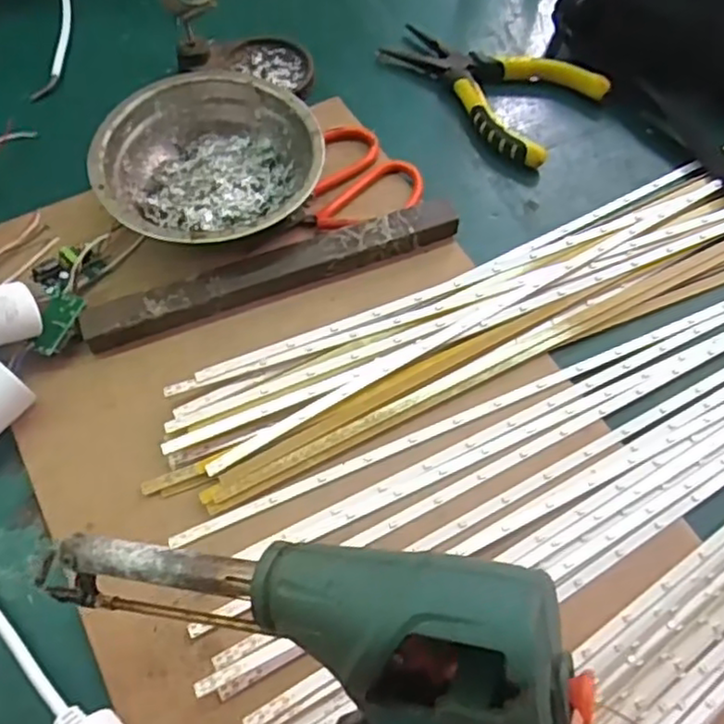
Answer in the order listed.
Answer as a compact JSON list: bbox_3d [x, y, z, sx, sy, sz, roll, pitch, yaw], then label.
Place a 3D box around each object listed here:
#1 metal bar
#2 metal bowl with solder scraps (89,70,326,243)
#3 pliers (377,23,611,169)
[{"bbox_3d":[-0.046,-0.051,0.374,0.211,0.015,0.022,-20,66,-11],"label":"metal bar"},{"bbox_3d":[-0.087,-0.111,0.394,0.124,0.039,0.121,1,63,-1],"label":"metal bowl with solder scraps"},{"bbox_3d":[0.081,-0.194,0.459,0.145,0.015,0.087,35,68,15],"label":"pliers"}]

